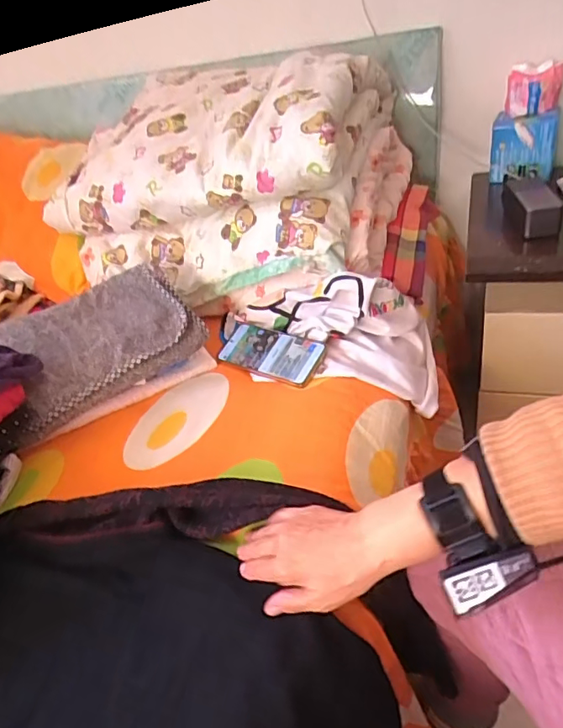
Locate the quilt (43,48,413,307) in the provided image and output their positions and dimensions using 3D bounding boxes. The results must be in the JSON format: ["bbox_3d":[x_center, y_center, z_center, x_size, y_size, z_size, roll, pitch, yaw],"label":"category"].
[{"bbox_3d":[-0.106,-0.338,0.938,0.567,0.263,0.419,4,39,21],"label":"quilt"}]

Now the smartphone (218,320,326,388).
[{"bbox_3d":[-0.021,-0.020,0.794,0.176,0.016,0.083,17,64,35],"label":"smartphone"}]

